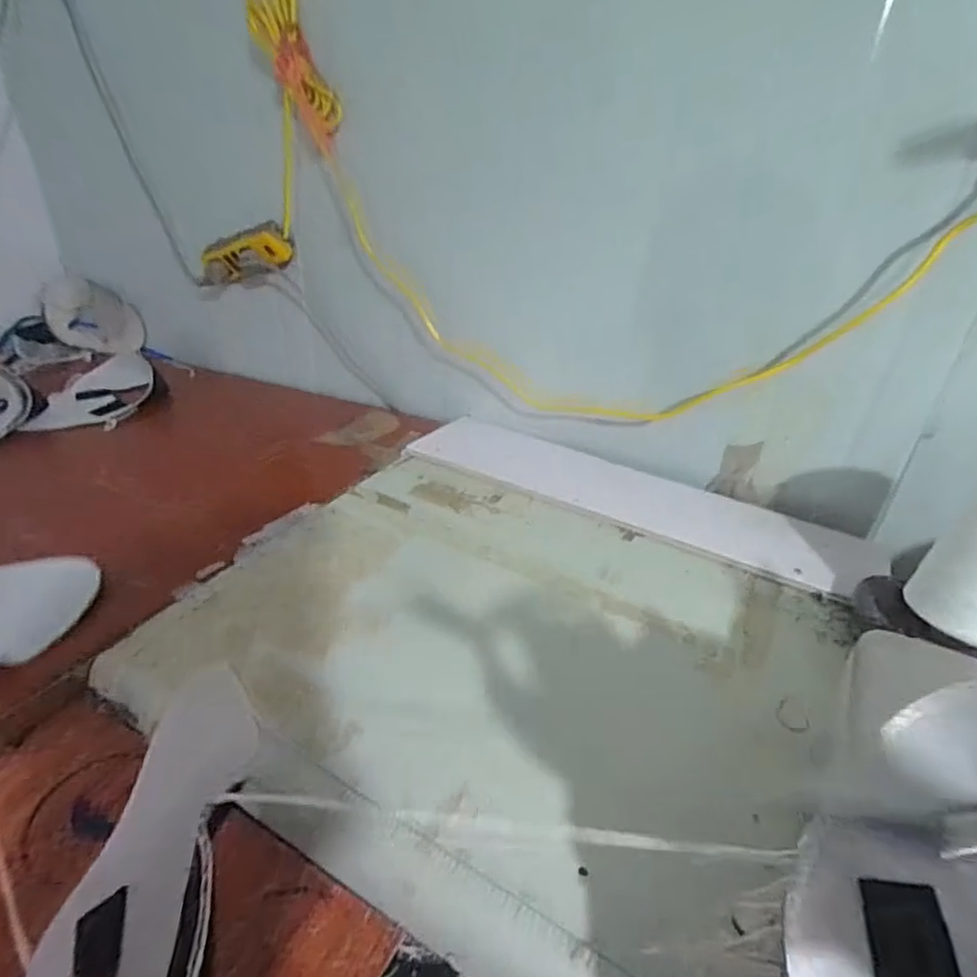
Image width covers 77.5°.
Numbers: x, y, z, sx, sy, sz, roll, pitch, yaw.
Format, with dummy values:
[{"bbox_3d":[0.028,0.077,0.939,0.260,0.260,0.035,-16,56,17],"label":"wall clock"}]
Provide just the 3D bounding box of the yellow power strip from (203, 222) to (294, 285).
[{"bbox_3d":[-0.434,-0.403,1.064,0.213,0.072,0.041,-3,25,31],"label":"yellow power strip"}]

